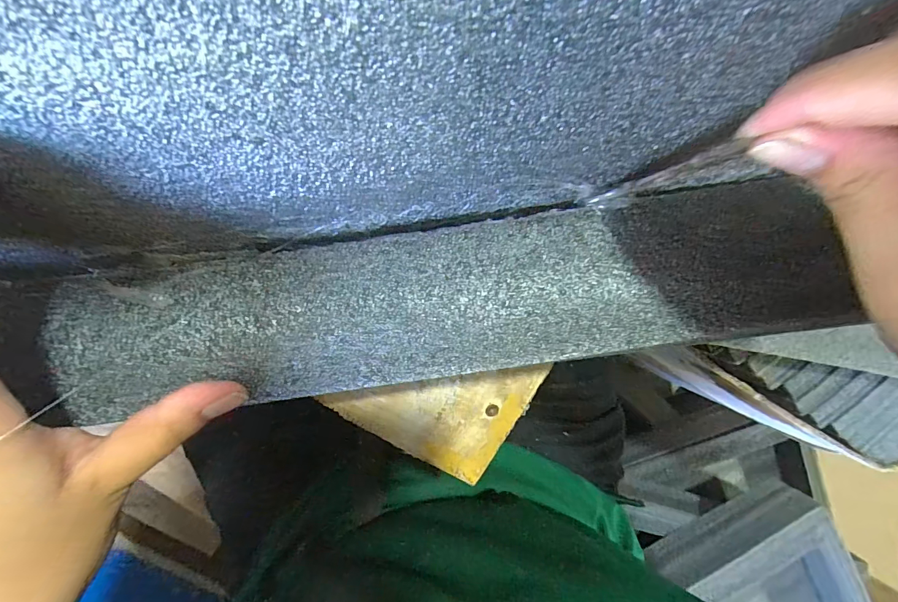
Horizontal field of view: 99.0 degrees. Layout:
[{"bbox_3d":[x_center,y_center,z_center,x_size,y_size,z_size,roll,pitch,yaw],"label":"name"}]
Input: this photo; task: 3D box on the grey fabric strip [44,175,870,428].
[{"bbox_3d":[-0.007,0.000,0.172,0.339,0.018,0.069,-8,82,1],"label":"grey fabric strip"}]

